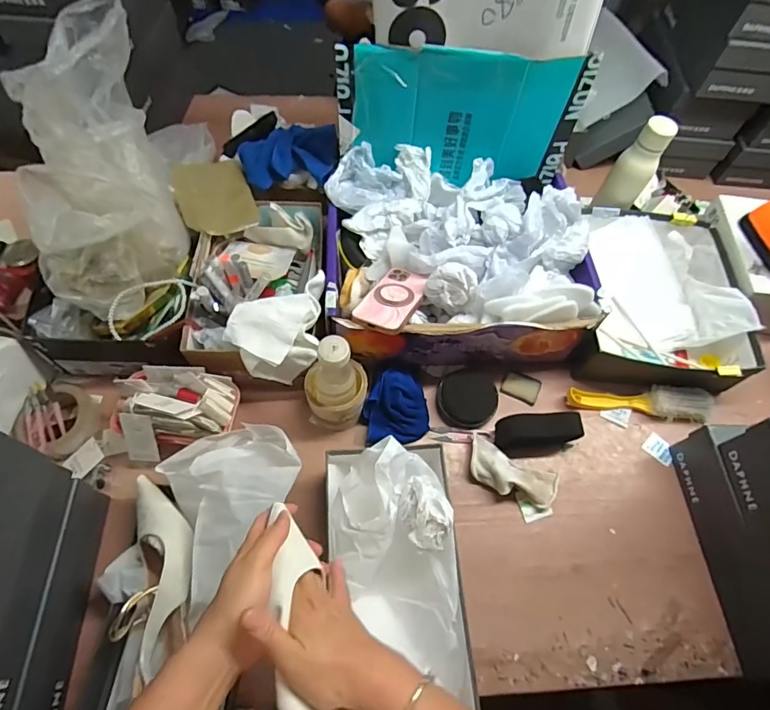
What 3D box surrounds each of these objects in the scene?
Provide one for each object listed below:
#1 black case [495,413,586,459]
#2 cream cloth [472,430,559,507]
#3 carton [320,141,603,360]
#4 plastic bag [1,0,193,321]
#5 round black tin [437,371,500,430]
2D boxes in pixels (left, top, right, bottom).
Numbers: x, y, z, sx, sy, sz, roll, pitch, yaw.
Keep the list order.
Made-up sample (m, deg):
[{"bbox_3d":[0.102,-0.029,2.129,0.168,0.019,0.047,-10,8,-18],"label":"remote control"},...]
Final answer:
[{"bbox_3d":[0.230,0.120,0.681,0.121,0.045,0.054,-5,62,-6],"label":"black case"},{"bbox_3d":[0.184,0.173,0.659,0.139,0.040,0.071,25,63,10],"label":"cream cloth"},{"bbox_3d":[0.107,-0.154,0.709,0.382,0.170,0.295,0,62,-3],"label":"carton"},{"bbox_3d":[-0.393,-0.257,0.614,0.176,0.193,0.394,0,102,-3],"label":"plastic bag"},{"bbox_3d":[0.129,0.070,0.706,0.090,0.039,0.083,1,62,-2],"label":"round black tin"}]

